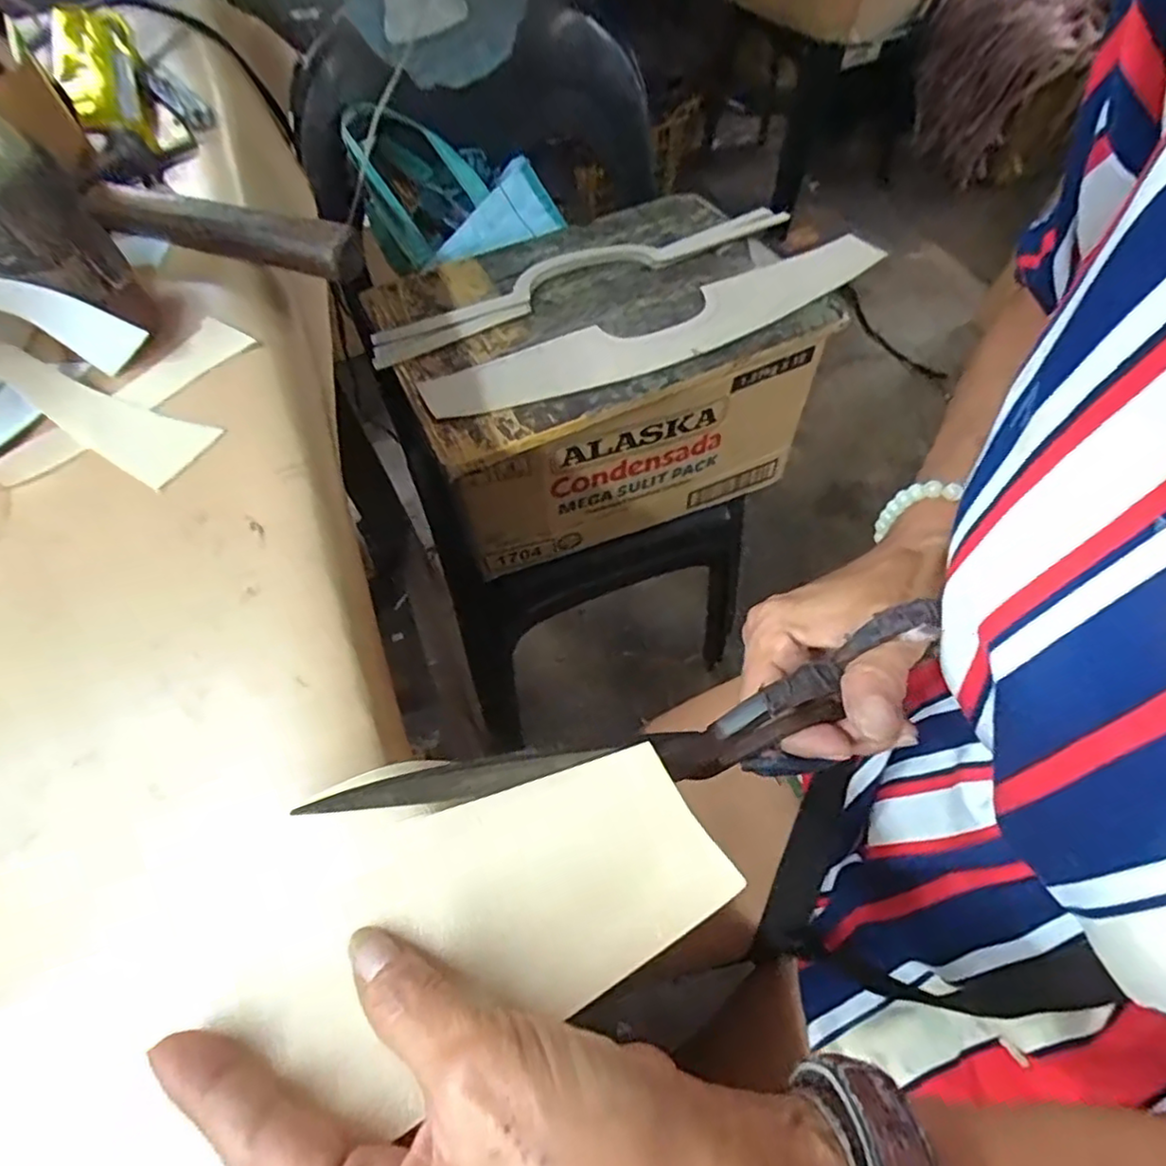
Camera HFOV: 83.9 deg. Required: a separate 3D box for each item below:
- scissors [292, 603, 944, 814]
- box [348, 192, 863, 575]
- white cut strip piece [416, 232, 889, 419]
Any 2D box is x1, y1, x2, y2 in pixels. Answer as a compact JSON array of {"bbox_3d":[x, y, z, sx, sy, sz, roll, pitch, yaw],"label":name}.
[{"bbox_3d":[0.018,0.054,0.214,0.197,0.083,0.028,-7,59,-19],"label":"scissors"},{"bbox_3d":[0.022,-0.217,0.679,0.397,0.201,0.275,-24,62,-11],"label":"box"},{"bbox_3d":[0.076,-0.224,0.569,0.433,0.009,0.084,-22,57,-10],"label":"white cut strip piece"}]

